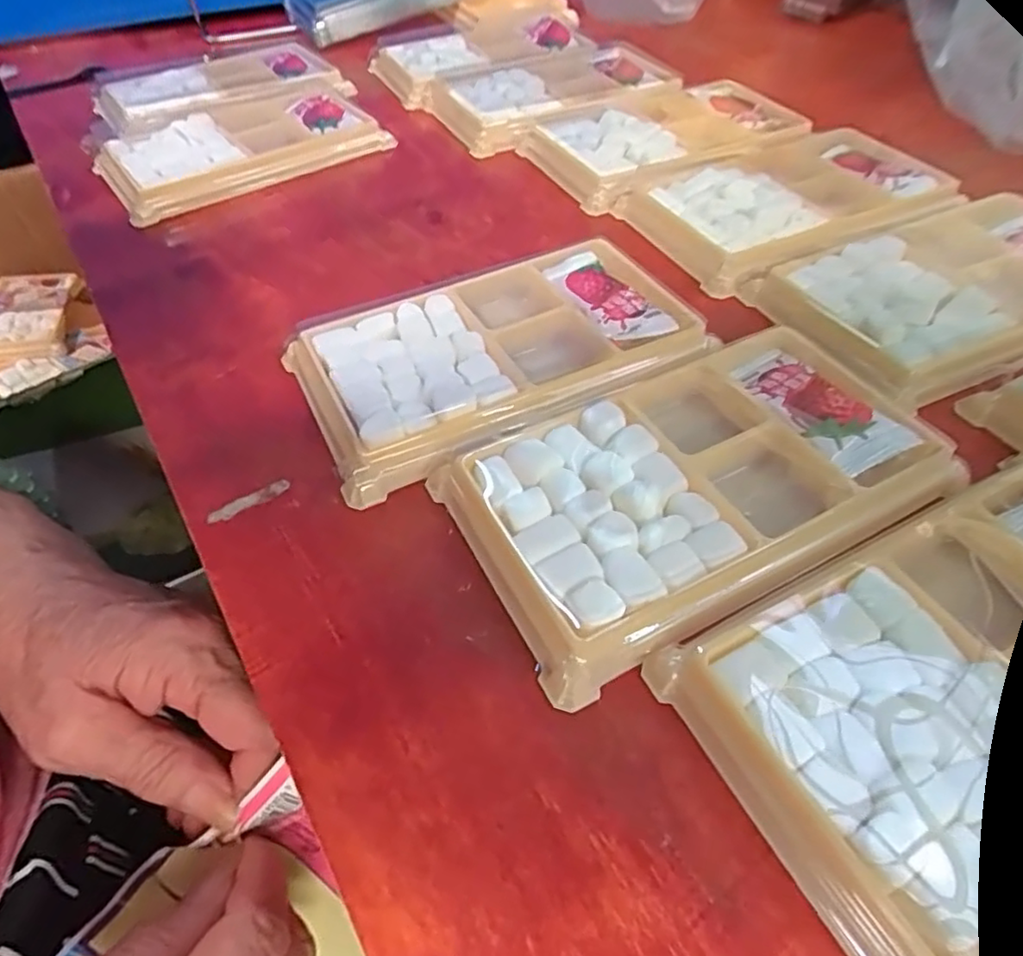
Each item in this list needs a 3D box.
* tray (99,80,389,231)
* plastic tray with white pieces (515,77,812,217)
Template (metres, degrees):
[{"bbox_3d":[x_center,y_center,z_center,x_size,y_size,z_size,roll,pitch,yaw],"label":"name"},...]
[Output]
[{"bbox_3d":[-0.146,-0.180,0.337,0.135,0.015,0.090,-29,55,-20],"label":"tray"},{"bbox_3d":[0.077,-0.179,0.332,0.130,0.014,0.086,-23,53,-16],"label":"plastic tray with white pieces"}]

